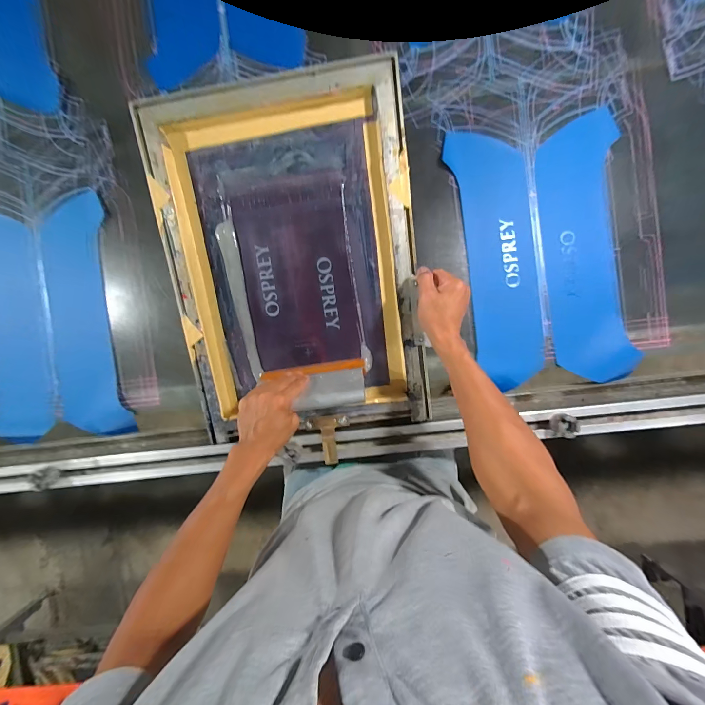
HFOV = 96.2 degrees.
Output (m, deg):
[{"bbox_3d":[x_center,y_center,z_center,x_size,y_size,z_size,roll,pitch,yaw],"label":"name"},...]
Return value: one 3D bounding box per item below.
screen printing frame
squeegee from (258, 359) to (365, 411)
[{"bbox_3d":[-0.102,-0.142,0.556,0.419,0.034,0.582,-9,101,2],"label":"screen printing frame"},{"bbox_3d":[-0.066,0.060,0.538,0.177,0.131,0.026,-8,114,1],"label":"squeegee"}]

